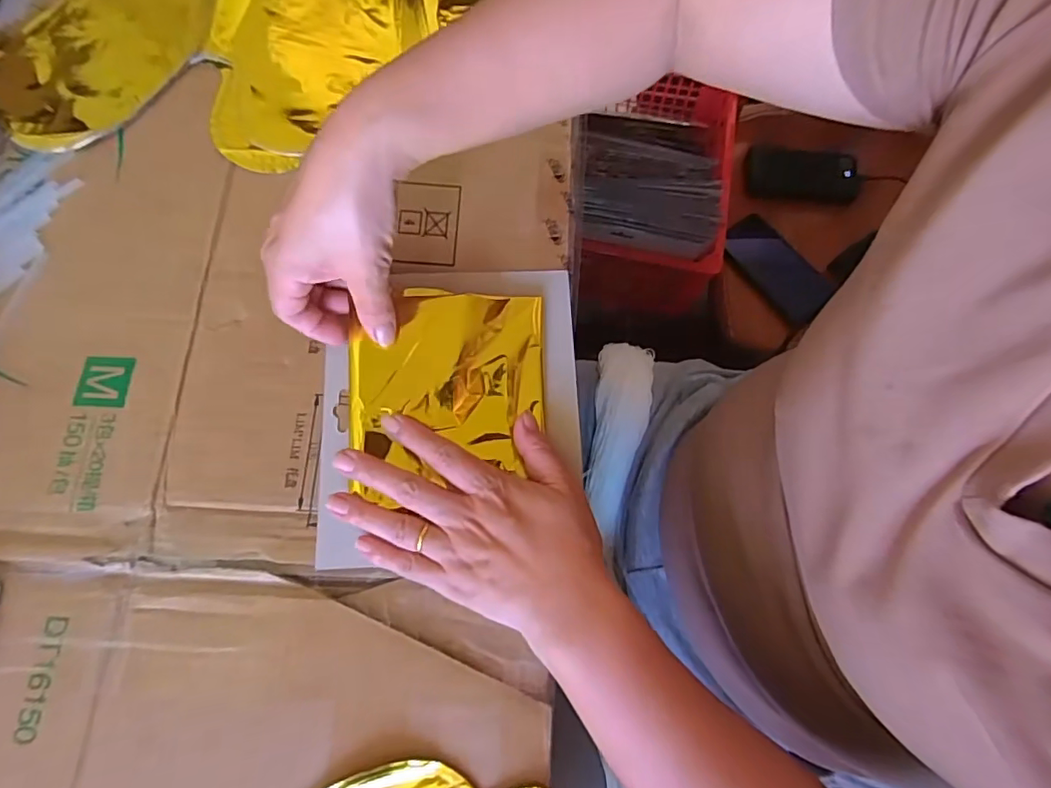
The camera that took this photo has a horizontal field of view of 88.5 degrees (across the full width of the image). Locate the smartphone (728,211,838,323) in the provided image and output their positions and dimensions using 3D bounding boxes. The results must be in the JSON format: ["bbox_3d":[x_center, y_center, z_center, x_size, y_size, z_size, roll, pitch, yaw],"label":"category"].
[{"bbox_3d":[0.347,-0.175,0.745,0.085,0.009,0.161,-40,79,-11],"label":"smartphone"}]

